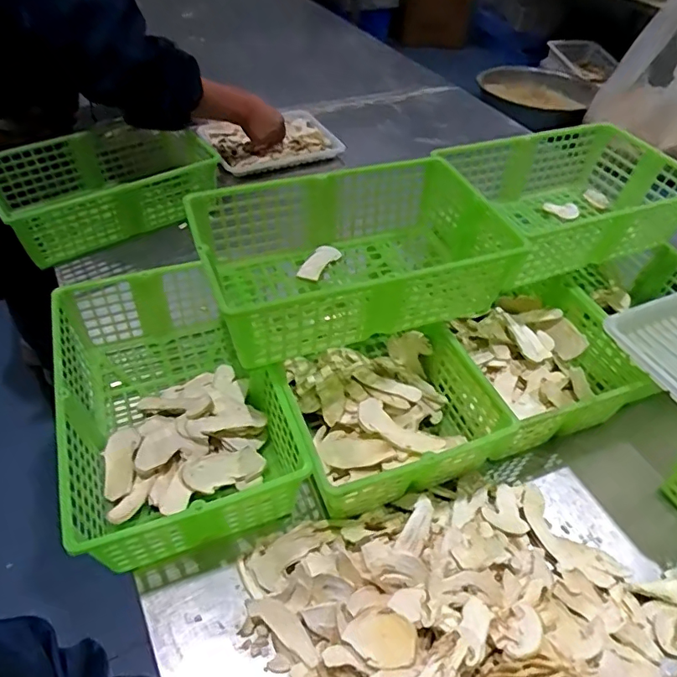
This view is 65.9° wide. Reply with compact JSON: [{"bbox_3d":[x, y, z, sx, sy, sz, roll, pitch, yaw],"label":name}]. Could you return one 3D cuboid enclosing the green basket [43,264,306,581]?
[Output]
[{"bbox_3d":[-0.182,0.061,0.583,0.210,0.109,0.346,-14,49,-16],"label":"green basket"}]

